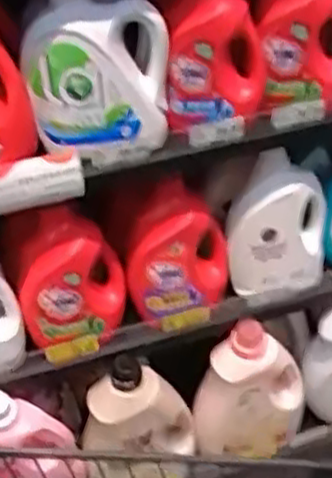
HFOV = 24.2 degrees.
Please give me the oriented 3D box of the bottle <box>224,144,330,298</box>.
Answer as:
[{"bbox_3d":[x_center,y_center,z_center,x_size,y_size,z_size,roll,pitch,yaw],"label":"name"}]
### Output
[{"bbox_3d":[0.212,-0.028,1.408,0.192,0.338,0.102,-5,41,-3],"label":"bottle"}]

